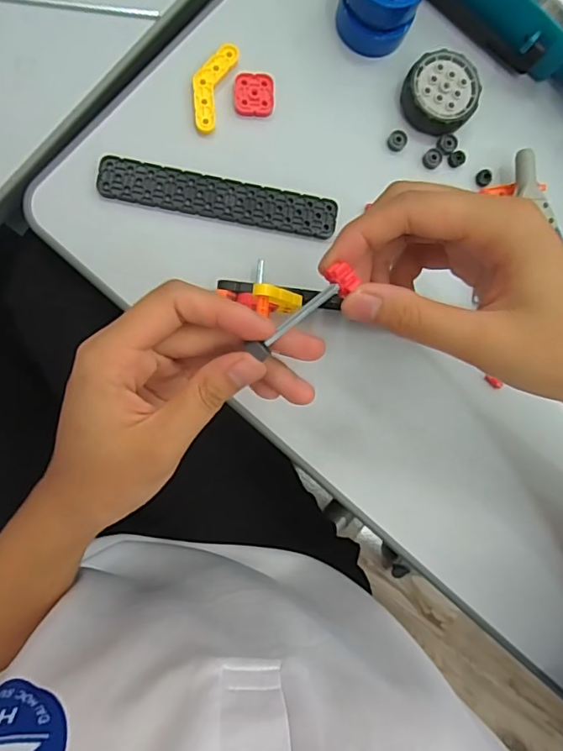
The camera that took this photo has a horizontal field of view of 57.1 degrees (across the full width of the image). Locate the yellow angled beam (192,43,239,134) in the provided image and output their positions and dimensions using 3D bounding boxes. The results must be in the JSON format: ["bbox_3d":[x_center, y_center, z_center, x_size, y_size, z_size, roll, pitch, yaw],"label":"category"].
[{"bbox_3d":[-0.045,-0.185,0.331,0.021,0.004,0.058,19,87,-7],"label":"yellow angled beam"}]

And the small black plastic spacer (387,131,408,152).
[{"bbox_3d":[0.078,-0.157,0.345,0.012,0.005,0.013,31,86,-6],"label":"small black plastic spacer"}]

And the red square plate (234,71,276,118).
[{"bbox_3d":[-0.017,-0.182,0.334,0.026,0.006,0.026,3,89,-7],"label":"red square plate"}]

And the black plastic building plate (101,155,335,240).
[{"bbox_3d":[-0.039,-0.113,0.330,0.148,0.004,0.026,9,88,-7],"label":"black plastic building plate"}]

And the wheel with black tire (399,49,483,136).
[{"bbox_3d":[0.105,-0.186,0.343,0.048,0.017,0.052,0,89,-7],"label":"wheel with black tire"}]

